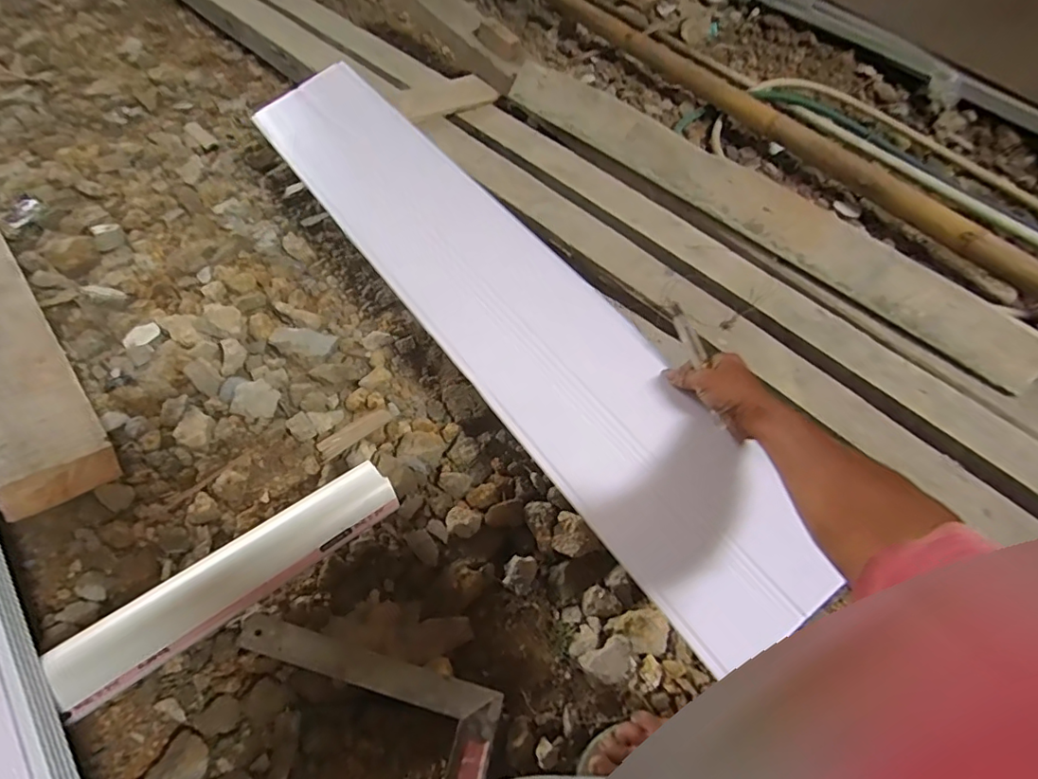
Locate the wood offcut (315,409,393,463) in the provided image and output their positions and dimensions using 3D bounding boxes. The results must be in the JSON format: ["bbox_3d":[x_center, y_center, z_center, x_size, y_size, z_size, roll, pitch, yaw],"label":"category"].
[{"bbox_3d":[-0.243,0.062,0.780,0.112,0.008,0.030,-31,63,-24],"label":"wood offcut"}]

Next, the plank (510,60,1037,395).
[{"bbox_3d":[0.406,-0.367,0.992,1.073,0.102,0.027,41,25,20],"label":"plank"}]

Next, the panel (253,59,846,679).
[{"bbox_3d":[-0.065,-0.174,0.780,0.209,0.019,1.170,-38,66,-7],"label":"panel"}]

